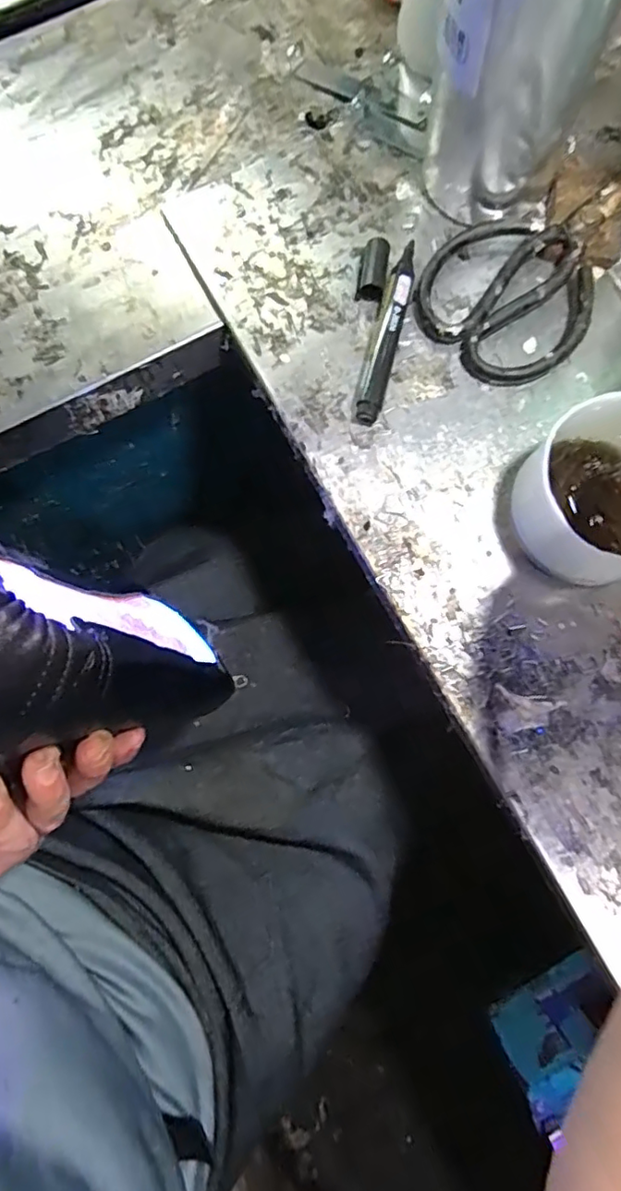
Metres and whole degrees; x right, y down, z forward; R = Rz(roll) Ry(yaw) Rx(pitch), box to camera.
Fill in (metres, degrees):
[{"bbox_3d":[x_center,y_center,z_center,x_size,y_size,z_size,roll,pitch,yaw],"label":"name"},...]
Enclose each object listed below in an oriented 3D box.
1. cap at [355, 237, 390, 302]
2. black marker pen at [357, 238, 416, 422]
[{"bbox_3d":[0.041,-0.212,0.372,0.018,0.018,0.040,8,79,3],"label":"cap"},{"bbox_3d":[0.049,-0.167,0.364,0.018,0.018,0.123,15,80,4],"label":"black marker pen"}]

